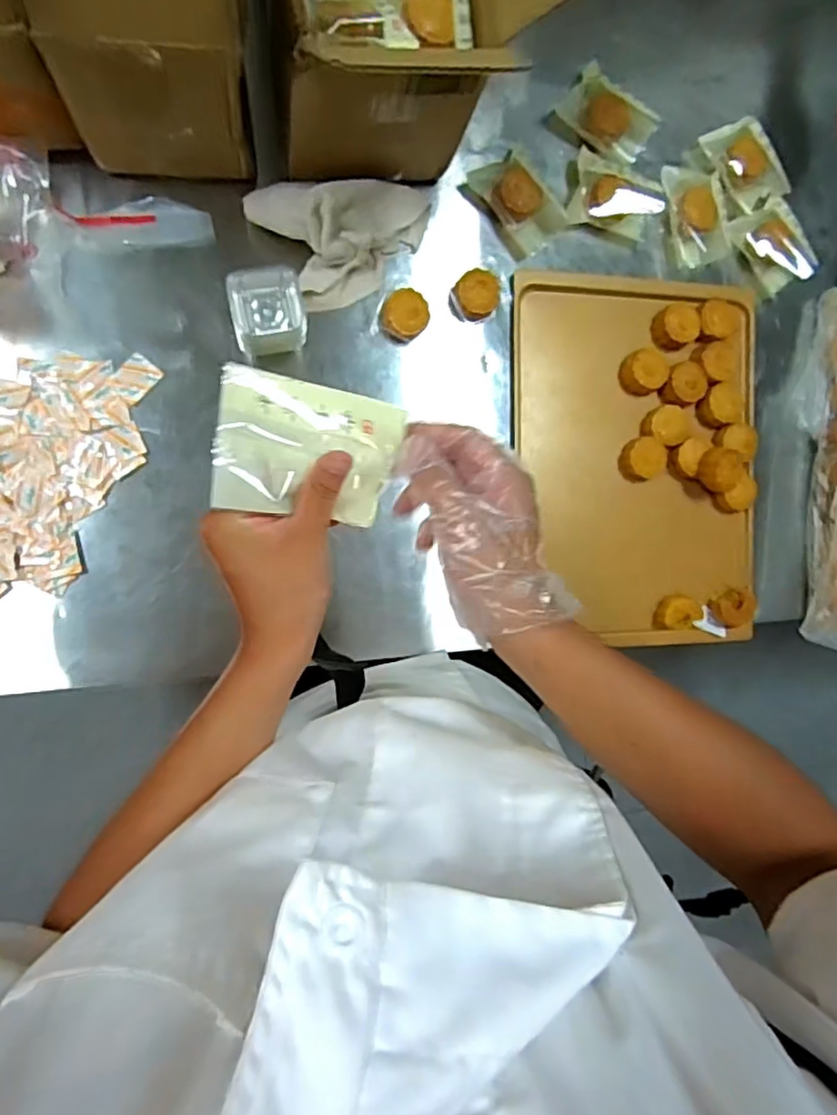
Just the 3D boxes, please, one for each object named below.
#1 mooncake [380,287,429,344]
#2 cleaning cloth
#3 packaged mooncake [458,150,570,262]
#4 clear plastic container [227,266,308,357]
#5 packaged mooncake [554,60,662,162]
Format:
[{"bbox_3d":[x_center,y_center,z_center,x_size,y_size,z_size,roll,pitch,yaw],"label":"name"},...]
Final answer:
[{"bbox_3d":[-0.016,-0.260,0.671,0.047,0.034,0.050,0,92,-12],"label":"mooncake"},{"bbox_3d":[-0.079,-0.327,0.634,0.188,0.065,0.120,-1,92,-12],"label":"cleaning cloth"},{"bbox_3d":[0.112,-0.398,0.686,0.070,0.033,0.108,-42,99,-7],"label":"packaged mooncake"},{"bbox_3d":[-0.150,-0.243,0.617,0.067,0.073,0.073,-10,94,-11],"label":"clear plastic container"},{"bbox_3d":[0.215,-0.497,0.699,0.106,0.035,0.065,37,84,-10],"label":"packaged mooncake"}]

